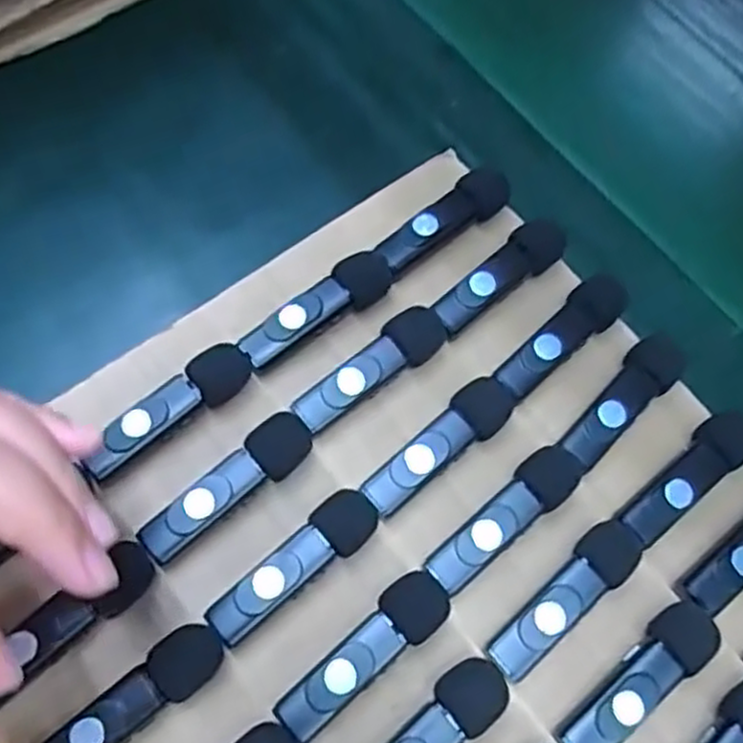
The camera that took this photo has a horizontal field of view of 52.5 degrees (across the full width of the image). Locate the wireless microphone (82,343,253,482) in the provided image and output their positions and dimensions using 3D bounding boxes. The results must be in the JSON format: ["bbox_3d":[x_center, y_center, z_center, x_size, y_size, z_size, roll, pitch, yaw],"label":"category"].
[{"bbox_3d":[-0.071,0.013,0.265,0.064,0.015,0.015,-35,75,-20],"label":"wireless microphone"}]

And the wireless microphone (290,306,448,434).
[{"bbox_3d":[-0.001,-0.001,0.277,0.063,0.011,0.017,-32,74,-19],"label":"wireless microphone"}]

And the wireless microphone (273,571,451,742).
[{"bbox_3d":[-0.002,0.091,0.243,0.064,0.017,0.019,-36,76,-20],"label":"wireless microphone"}]

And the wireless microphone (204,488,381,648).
[{"bbox_3d":[-0.025,0.065,0.252,0.063,0.019,0.018,-35,75,-20],"label":"wireless microphone"}]

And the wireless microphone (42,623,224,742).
[{"bbox_3d":[-0.075,0.104,0.232,0.066,0.018,0.018,-33,74,-19],"label":"wireless microphone"}]

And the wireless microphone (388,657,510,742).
[{"bbox_3d":[0.015,0.117,0.234,0.065,0.019,0.019,-36,76,-20],"label":"wireless microphone"}]

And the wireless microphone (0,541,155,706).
[{"bbox_3d":[-0.098,0.081,0.237,0.068,0.014,0.015,-38,70,-16],"label":"wireless microphone"}]

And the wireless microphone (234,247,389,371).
[{"bbox_3d":[-0.020,-0.023,0.284,0.064,0.015,0.016,-35,75,-20],"label":"wireless microphone"}]

